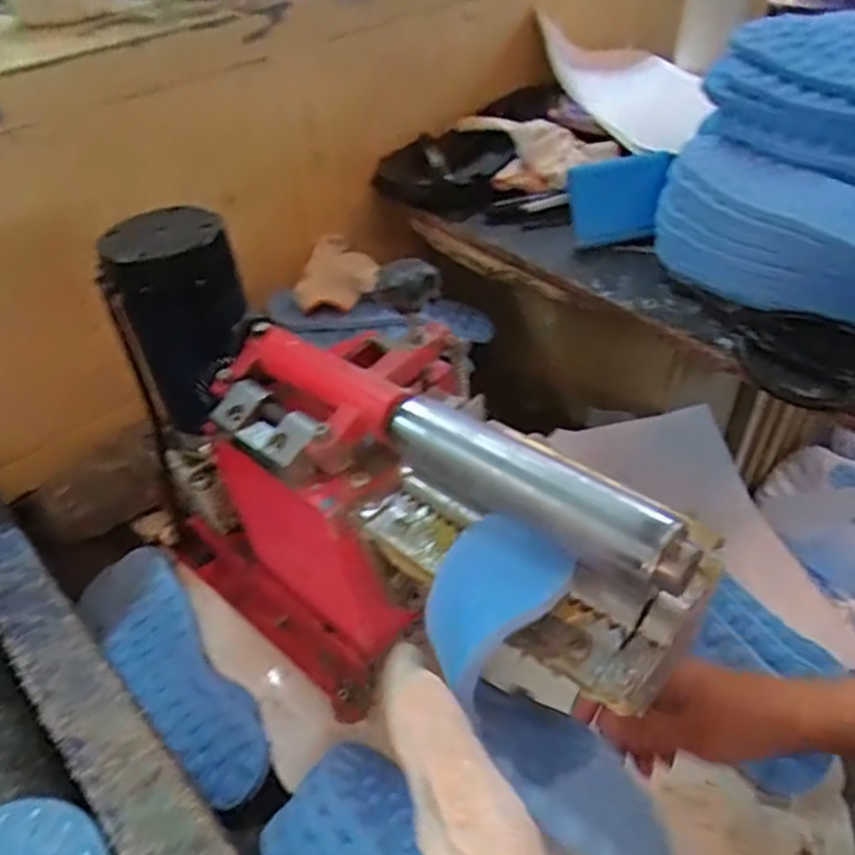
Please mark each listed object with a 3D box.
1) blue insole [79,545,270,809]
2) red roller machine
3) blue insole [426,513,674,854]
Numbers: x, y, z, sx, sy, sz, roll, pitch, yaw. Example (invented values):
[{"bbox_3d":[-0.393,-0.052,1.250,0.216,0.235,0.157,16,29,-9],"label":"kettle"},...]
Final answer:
[{"bbox_3d":[-0.199,0.187,0.540,0.075,0.024,0.236,-33,49,-27],"label":"blue insole"},{"bbox_3d":[-0.038,0.050,0.466,0.423,0.281,0.149,29,52,32],"label":"red roller machine"},{"bbox_3d":[0.057,0.136,0.323,0.071,0.060,0.184,-26,81,-21],"label":"blue insole"}]

